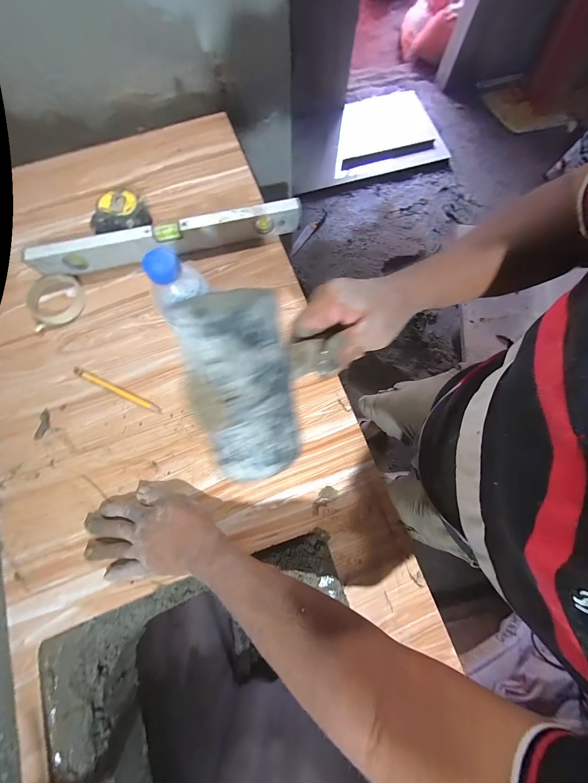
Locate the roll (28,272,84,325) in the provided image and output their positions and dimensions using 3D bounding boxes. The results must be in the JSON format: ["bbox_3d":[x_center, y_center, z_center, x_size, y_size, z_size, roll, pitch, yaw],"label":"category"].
[{"bbox_3d":[-0.406,-0.157,0.468,0.083,0.017,0.086,0,76,0],"label":"roll"}]

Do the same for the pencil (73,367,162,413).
[{"bbox_3d":[-0.280,-0.002,0.433,0.160,0.007,0.013,24,77,6],"label":"pencil"}]

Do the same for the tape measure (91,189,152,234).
[{"bbox_3d":[-0.303,-0.307,0.495,0.082,0.053,0.082,0,76,0],"label":"tape measure"}]

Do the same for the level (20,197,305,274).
[{"bbox_3d":[-0.208,-0.263,0.476,0.440,0.062,0.025,-13,77,-3],"label":"level"}]

